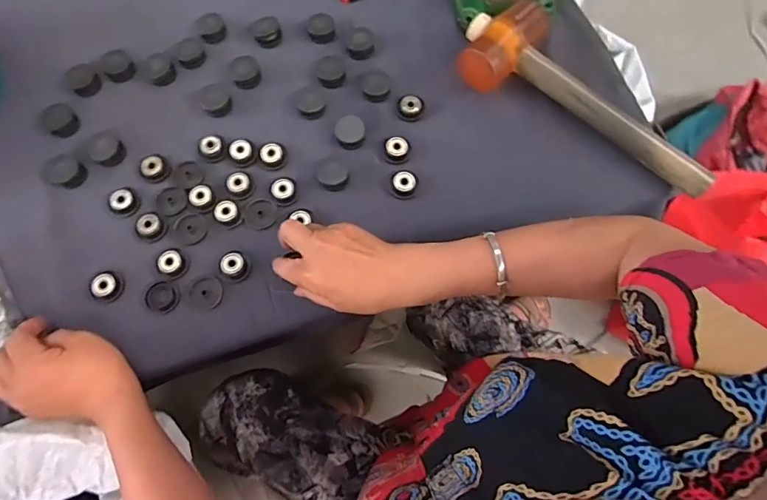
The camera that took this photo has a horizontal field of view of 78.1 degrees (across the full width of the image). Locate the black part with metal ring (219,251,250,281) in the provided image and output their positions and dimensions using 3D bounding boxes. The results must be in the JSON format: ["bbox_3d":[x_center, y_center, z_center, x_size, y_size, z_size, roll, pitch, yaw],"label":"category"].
[{"bbox_3d":[-0.151,0.015,0.477,0.027,0.011,0.028,0,71,1],"label":"black part with metal ring"}]

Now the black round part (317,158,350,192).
[{"bbox_3d":[-0.053,-0.081,0.503,0.030,0.019,0.031,0,71,1],"label":"black round part"}]

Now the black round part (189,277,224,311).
[{"bbox_3d":[-0.176,0.043,0.470,0.032,0.004,0.031,0,71,1],"label":"black round part"}]

